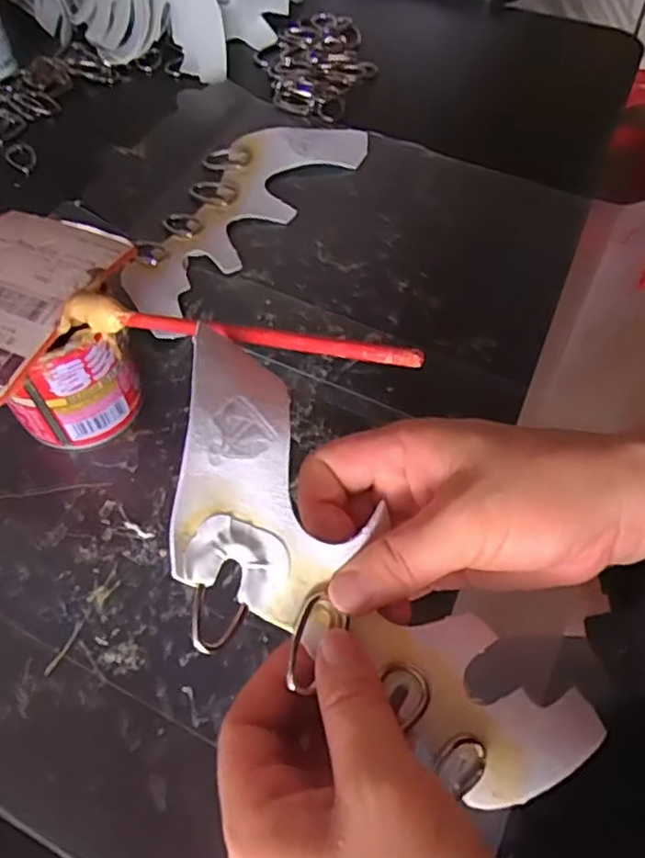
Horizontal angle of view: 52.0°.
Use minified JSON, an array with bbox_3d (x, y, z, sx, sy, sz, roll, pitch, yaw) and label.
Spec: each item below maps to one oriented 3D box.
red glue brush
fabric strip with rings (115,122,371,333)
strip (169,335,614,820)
[{"bbox_3d":[-0.039,-0.037,0.245,0.156,0.014,0.010,12,57,26],"label":"red glue brush"},{"bbox_3d":[-0.057,-0.143,0.419,0.080,0.006,0.207,29,62,17],"label":"fabric strip with rings"},{"bbox_3d":[0.015,0.059,0.227,0.197,0.021,0.080,44,63,-9],"label":"strip"}]

